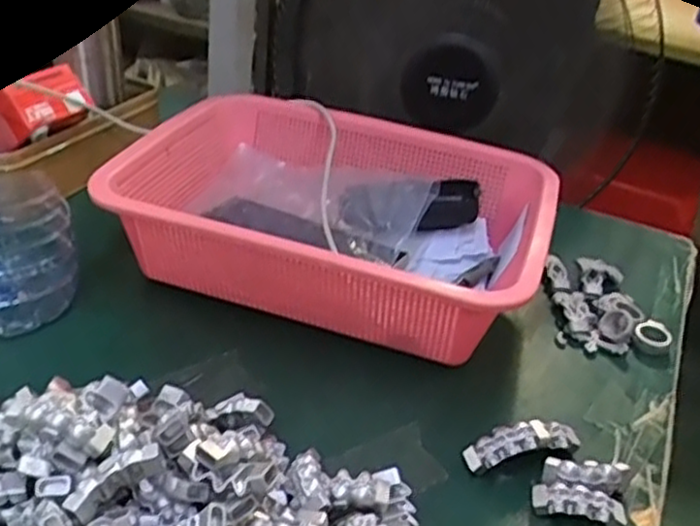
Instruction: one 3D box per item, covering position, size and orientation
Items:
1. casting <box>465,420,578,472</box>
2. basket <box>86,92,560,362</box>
[{"bbox_3d":[0.102,0.103,0.420,0.071,0.025,0.017,-6,35,-18],"label":"casting"},{"bbox_3d":[-0.008,-0.029,0.548,0.289,0.088,0.213,14,34,12],"label":"basket"}]

